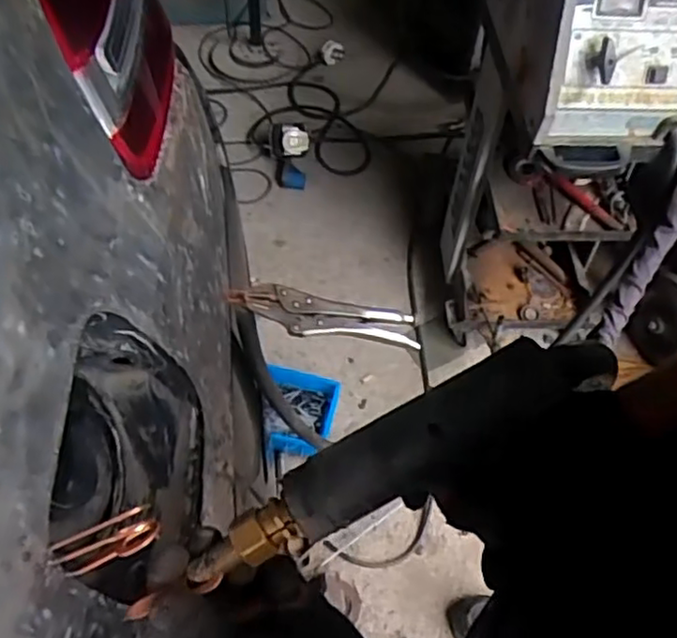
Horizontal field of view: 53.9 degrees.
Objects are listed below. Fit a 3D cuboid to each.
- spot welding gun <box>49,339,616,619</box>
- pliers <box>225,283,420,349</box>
[{"bbox_3d":[0.000,0.084,0.357,0.314,0.034,0.050,-24,56,3],"label":"spot welding gun"},{"bbox_3d":[-0.015,-0.002,0.754,0.219,0.016,0.056,12,53,-16],"label":"pliers"}]

